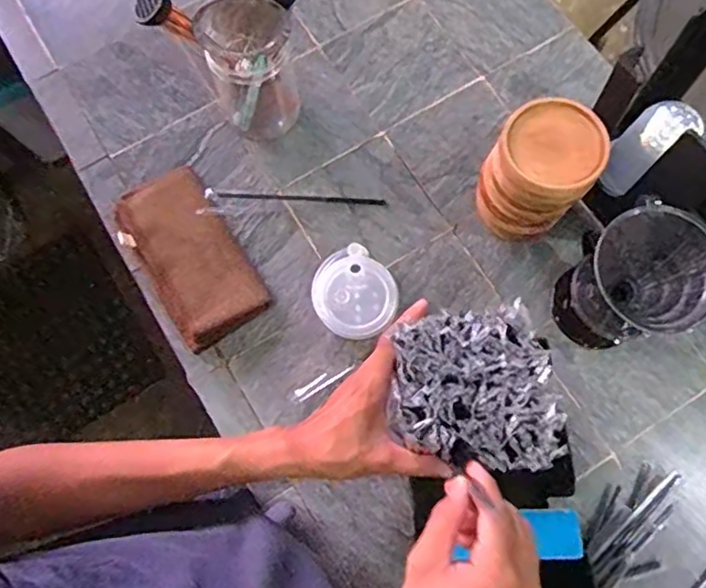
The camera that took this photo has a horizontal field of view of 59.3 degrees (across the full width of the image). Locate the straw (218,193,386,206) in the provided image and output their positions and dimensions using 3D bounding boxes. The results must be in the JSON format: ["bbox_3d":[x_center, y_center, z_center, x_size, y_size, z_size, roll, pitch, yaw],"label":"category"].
[{"bbox_3d":[-0.059,-0.112,0.723,0.190,0.004,0.010,2,73,1],"label":"straw"}]

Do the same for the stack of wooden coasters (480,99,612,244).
[{"bbox_3d":[0.183,-0.116,0.644,0.101,0.165,0.093,20,75,6],"label":"stack of wooden coasters"}]

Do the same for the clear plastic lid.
[{"bbox_3d":[0.000,0.002,0.679,0.087,0.028,0.093,0,73,0],"label":"clear plastic lid"}]

